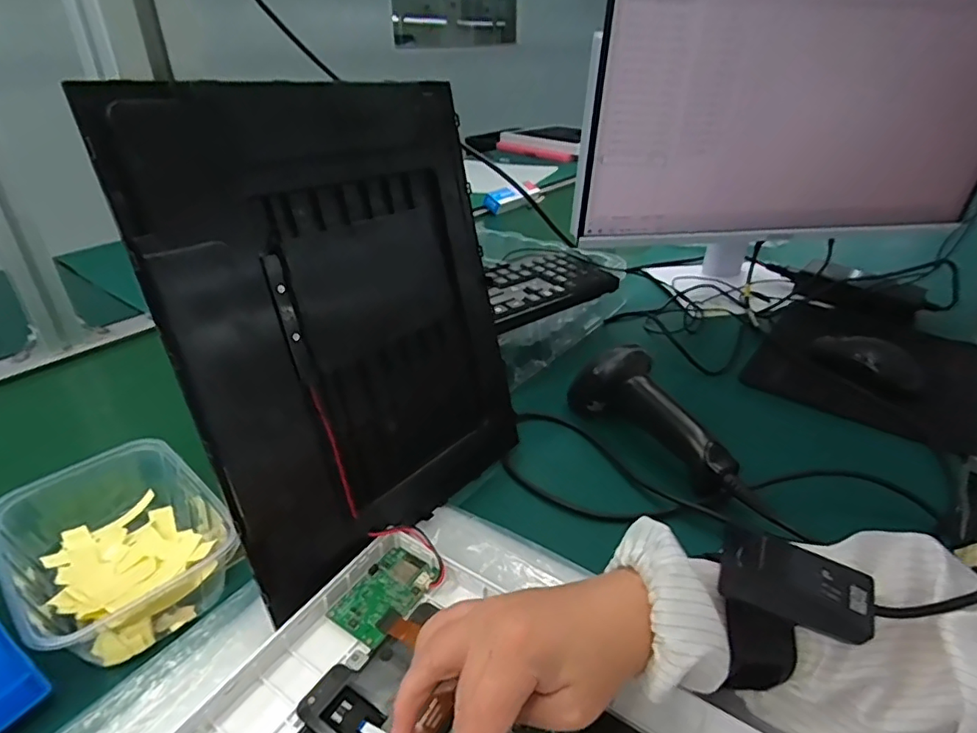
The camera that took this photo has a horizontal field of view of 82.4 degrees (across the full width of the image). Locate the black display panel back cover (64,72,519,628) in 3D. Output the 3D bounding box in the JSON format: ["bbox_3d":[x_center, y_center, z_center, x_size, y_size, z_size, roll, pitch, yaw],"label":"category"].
[{"bbox_3d":[-0.075,-0.027,0.366,0.020,0.290,0.245,5,25,38],"label":"black display panel back cover"}]

